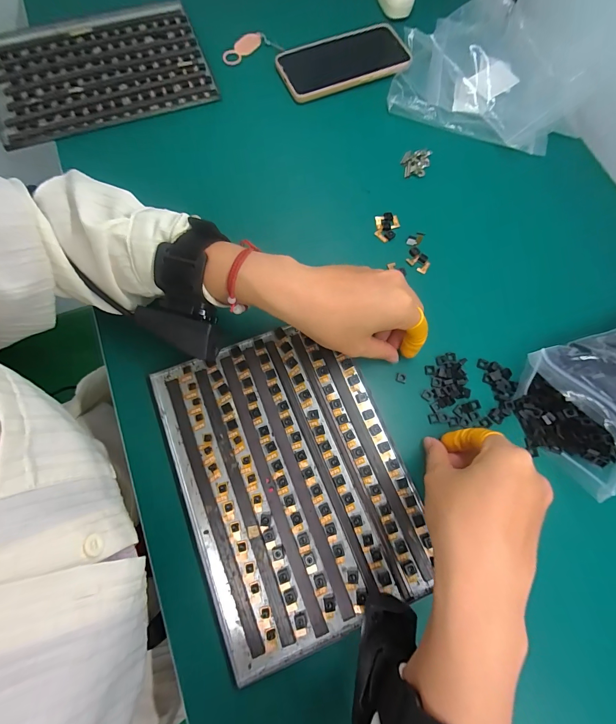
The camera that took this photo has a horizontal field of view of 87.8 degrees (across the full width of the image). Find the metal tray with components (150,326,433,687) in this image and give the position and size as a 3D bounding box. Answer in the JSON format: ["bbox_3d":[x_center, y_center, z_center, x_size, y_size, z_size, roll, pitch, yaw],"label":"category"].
[{"bbox_3d":[-0.015,0.094,0.275,0.180,0.006,0.243,-21,76,-7],"label":"metal tray with components"}]

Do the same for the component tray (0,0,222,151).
[{"bbox_3d":[-0.253,-0.354,0.391,0.247,0.015,0.173,-19,76,-7],"label":"component tray"}]

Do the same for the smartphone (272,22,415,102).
[{"bbox_3d":[0.043,-0.379,0.402,0.158,0.012,0.074,-22,76,-7],"label":"smartphone"}]

